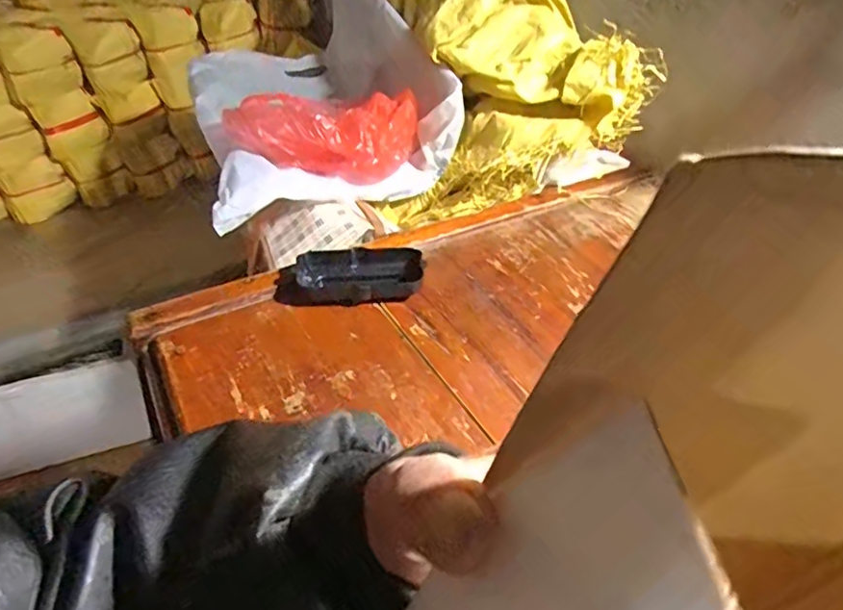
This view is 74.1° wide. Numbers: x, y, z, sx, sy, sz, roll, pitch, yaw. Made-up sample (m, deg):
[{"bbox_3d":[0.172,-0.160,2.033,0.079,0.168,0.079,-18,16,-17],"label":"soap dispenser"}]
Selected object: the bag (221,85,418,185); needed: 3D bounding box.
[{"bbox_3d":[-0.109,-0.195,0.615,0.209,0.075,0.111,-6,43,-8],"label":"bag"}]

